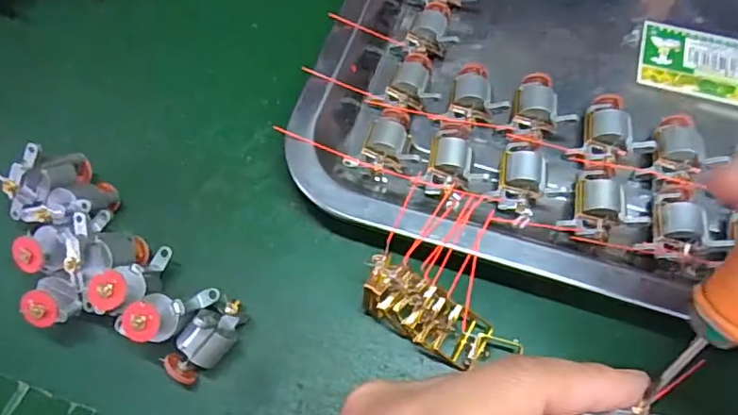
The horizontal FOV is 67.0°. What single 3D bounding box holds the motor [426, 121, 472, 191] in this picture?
[{"bbox_3d":[0.034,-0.020,0.238,0.017,0.014,0.031,5,64,4],"label":"motor"}]

